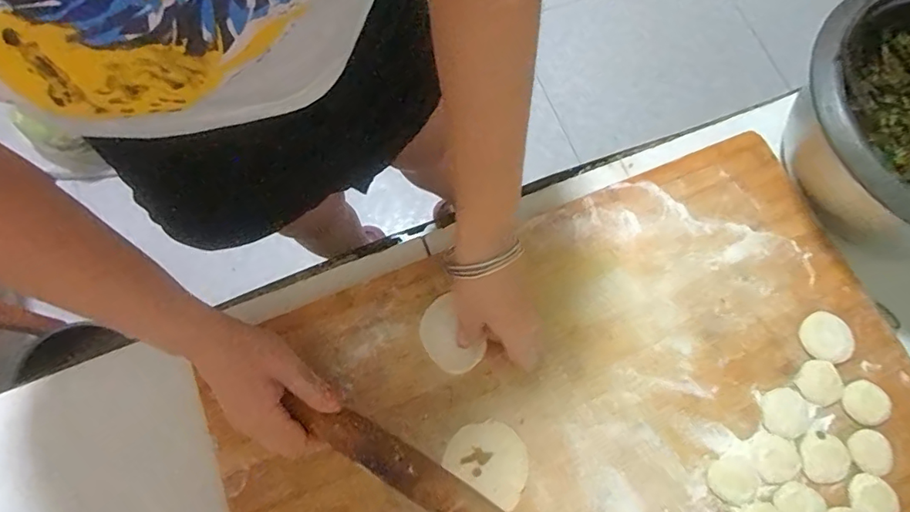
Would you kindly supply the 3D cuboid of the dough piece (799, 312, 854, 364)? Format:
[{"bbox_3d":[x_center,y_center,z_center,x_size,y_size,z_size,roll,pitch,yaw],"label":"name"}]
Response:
[{"bbox_3d":[0.310,0.068,0.432,0.039,0.007,0.041,0,75,0],"label":"dough piece"}]

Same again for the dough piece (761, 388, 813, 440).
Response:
[{"bbox_3d":[0.267,0.126,0.418,0.037,0.005,0.037,0,75,0],"label":"dough piece"}]

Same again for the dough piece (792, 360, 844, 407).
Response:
[{"bbox_3d":[0.297,0.104,0.423,0.034,0.006,0.034,0,75,0],"label":"dough piece"}]

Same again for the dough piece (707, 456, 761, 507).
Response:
[{"bbox_3d":[0.217,0.174,0.403,0.034,0.014,0.037,0,75,0],"label":"dough piece"}]

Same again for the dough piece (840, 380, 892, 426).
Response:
[{"bbox_3d":[0.330,0.117,0.416,0.035,0.005,0.033,0,75,0],"label":"dough piece"}]

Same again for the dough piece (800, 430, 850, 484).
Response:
[{"bbox_3d":[0.290,0.158,0.405,0.036,0.004,0.037,0,75,0],"label":"dough piece"}]

